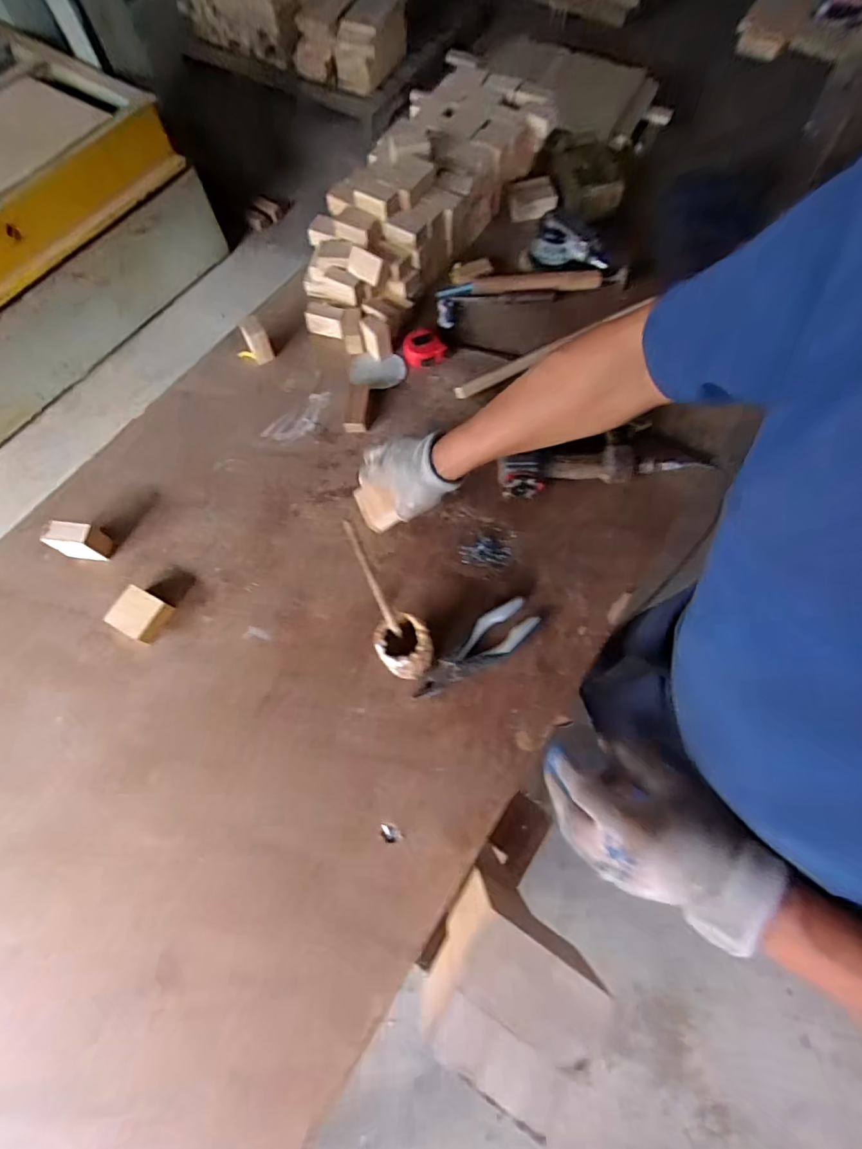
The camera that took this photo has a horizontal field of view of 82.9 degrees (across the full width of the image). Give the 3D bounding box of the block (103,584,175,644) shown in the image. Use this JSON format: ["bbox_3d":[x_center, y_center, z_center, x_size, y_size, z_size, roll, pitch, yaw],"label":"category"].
[{"bbox_3d":[-0.404,0.055,0.678,0.067,0.033,0.063,22,70,12],"label":"block"}]

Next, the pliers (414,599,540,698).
[{"bbox_3d":[0.061,0.102,0.647,0.182,0.021,0.059,-37,69,-13],"label":"pliers"}]

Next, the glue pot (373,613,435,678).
[{"bbox_3d":[-0.030,0.096,0.619,0.067,0.085,0.067,0,69,1],"label":"glue pot"}]

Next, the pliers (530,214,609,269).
[{"bbox_3d":[0.241,-0.565,0.841,0.137,0.063,0.031,24,72,10],"label":"pliers"}]

